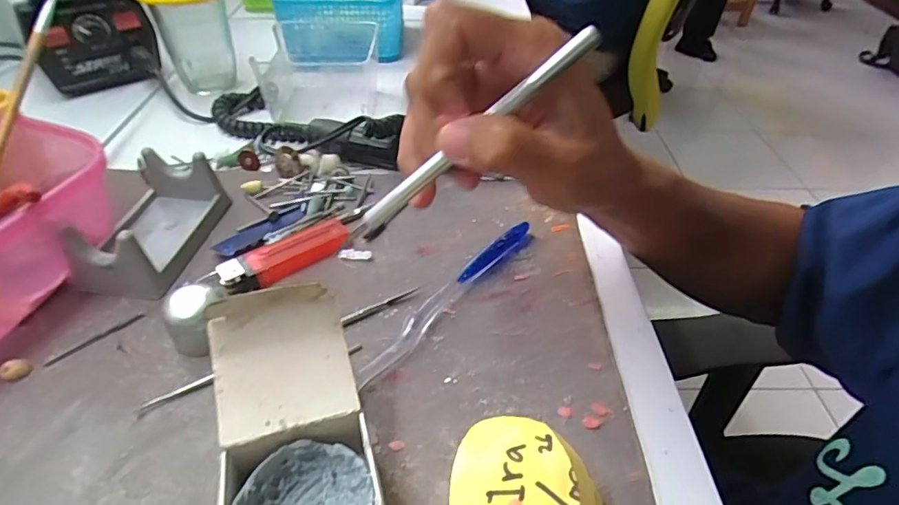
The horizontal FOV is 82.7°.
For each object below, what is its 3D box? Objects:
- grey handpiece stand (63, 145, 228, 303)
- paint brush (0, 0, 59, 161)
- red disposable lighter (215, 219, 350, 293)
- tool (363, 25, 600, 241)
[{"bbox_3d":[-0.185,-0.021,0.315,0.058,0.036,0.098,3,43,1],"label":"grey handpiece stand"},{"bbox_3d":[-0.263,-0.088,0.307,0.015,0.011,0.181,-1,67,-3],"label":"paint brush"},{"bbox_3d":[-0.100,0.000,0.313,0.078,0.010,0.029,-26,50,-27],"label":"red disposable lighter"},{"bbox_3d":[0.008,-0.045,0.204,0.121,0.009,0.004,-38,43,16],"label":"tool"}]

